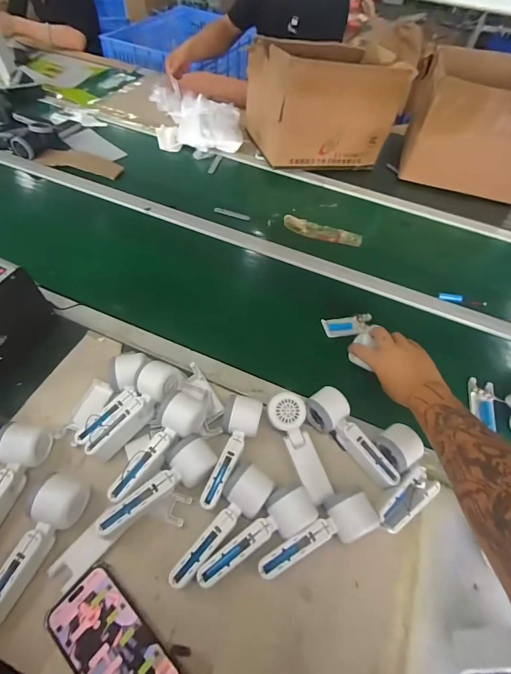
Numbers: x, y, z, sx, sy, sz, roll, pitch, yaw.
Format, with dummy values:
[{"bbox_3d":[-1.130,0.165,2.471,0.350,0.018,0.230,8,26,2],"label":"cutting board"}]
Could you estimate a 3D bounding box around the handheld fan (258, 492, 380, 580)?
[{"bbox_3d":[0.079,0.259,0.441,0.167,0.044,0.056,-19,59,-17],"label":"handheld fan"}]

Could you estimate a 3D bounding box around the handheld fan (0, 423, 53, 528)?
[{"bbox_3d":[-0.335,0.199,0.447,0.054,0.052,0.155,7,55,0],"label":"handheld fan"}]

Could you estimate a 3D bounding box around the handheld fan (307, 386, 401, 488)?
[{"bbox_3d":[0.148,0.154,0.521,0.054,0.049,0.166,-33,64,-24],"label":"handheld fan"}]

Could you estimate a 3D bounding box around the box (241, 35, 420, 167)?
[{"bbox_3d":[0.181,-0.653,0.957,0.347,0.263,0.253,-11,57,-12],"label":"box"}]

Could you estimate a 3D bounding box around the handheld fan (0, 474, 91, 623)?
[{"bbox_3d":[-0.268,0.257,0.410,0.052,0.048,0.167,14,55,5],"label":"handheld fan"}]

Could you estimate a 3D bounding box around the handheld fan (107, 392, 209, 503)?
[{"bbox_3d":[-0.131,0.151,0.477,0.063,0.068,0.173,23,56,11],"label":"handheld fan"}]

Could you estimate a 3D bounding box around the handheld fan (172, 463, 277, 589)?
[{"bbox_3d":[-0.039,0.244,0.435,0.057,0.045,0.159,29,58,15],"label":"handheld fan"}]

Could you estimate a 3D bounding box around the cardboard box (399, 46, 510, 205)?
[{"bbox_3d":[0.612,-0.578,0.912,0.341,0.264,0.239,20,56,9],"label":"cardboard box"}]

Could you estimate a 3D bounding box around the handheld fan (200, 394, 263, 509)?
[{"bbox_3d":[-0.031,0.166,0.491,0.055,0.045,0.157,12,55,3],"label":"handheld fan"}]

